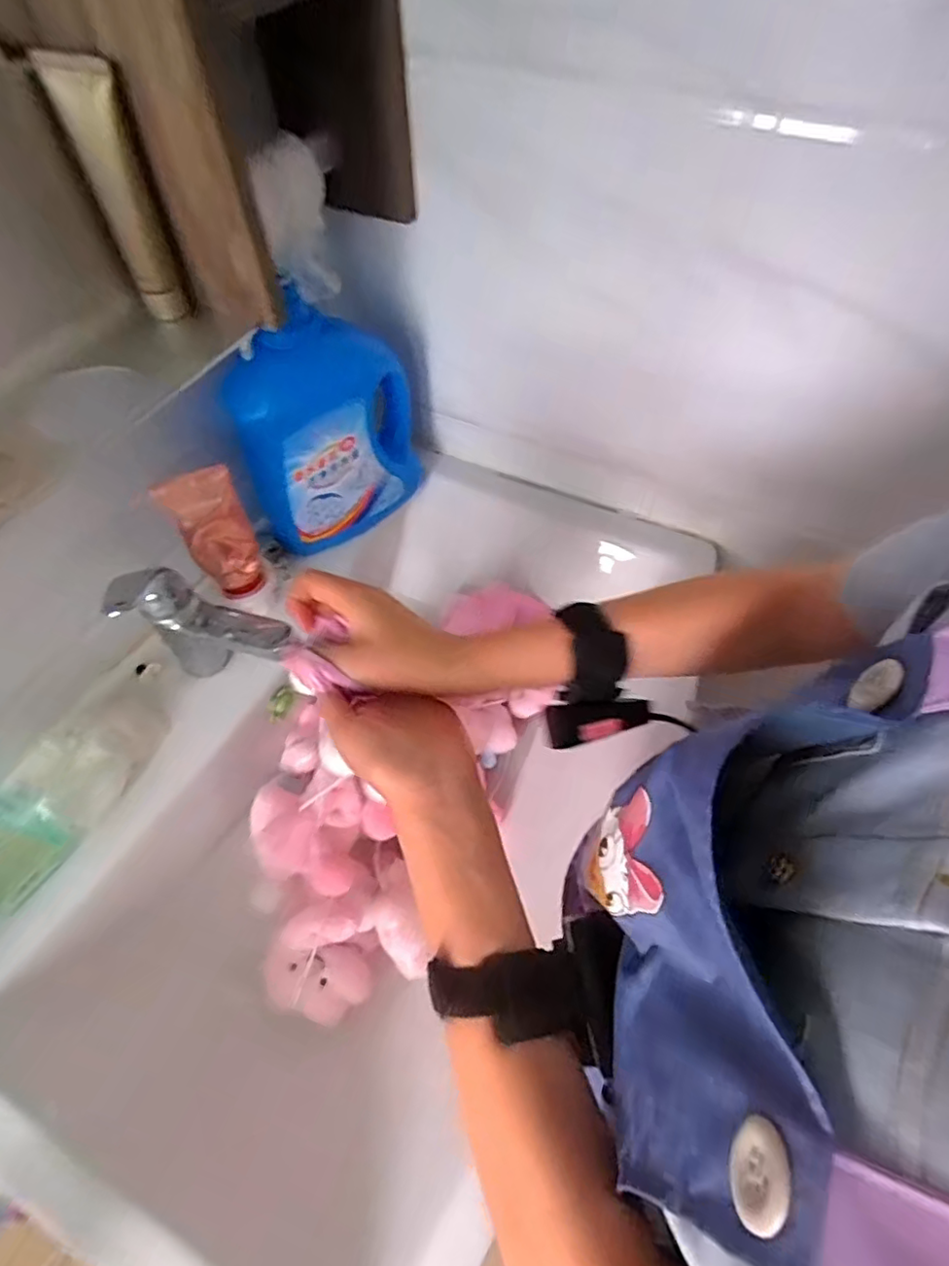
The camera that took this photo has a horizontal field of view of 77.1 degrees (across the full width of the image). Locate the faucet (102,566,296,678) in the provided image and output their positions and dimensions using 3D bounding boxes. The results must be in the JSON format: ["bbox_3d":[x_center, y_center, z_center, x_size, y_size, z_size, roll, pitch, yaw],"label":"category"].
[{"bbox_3d":[-0.211,0.001,0.513,0.146,0.126,0.044,13,58,9],"label":"faucet"}]

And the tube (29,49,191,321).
[{"bbox_3d":[-0.219,-0.277,0.382,0.039,0.141,0.022,0,54,1],"label":"tube"}]

